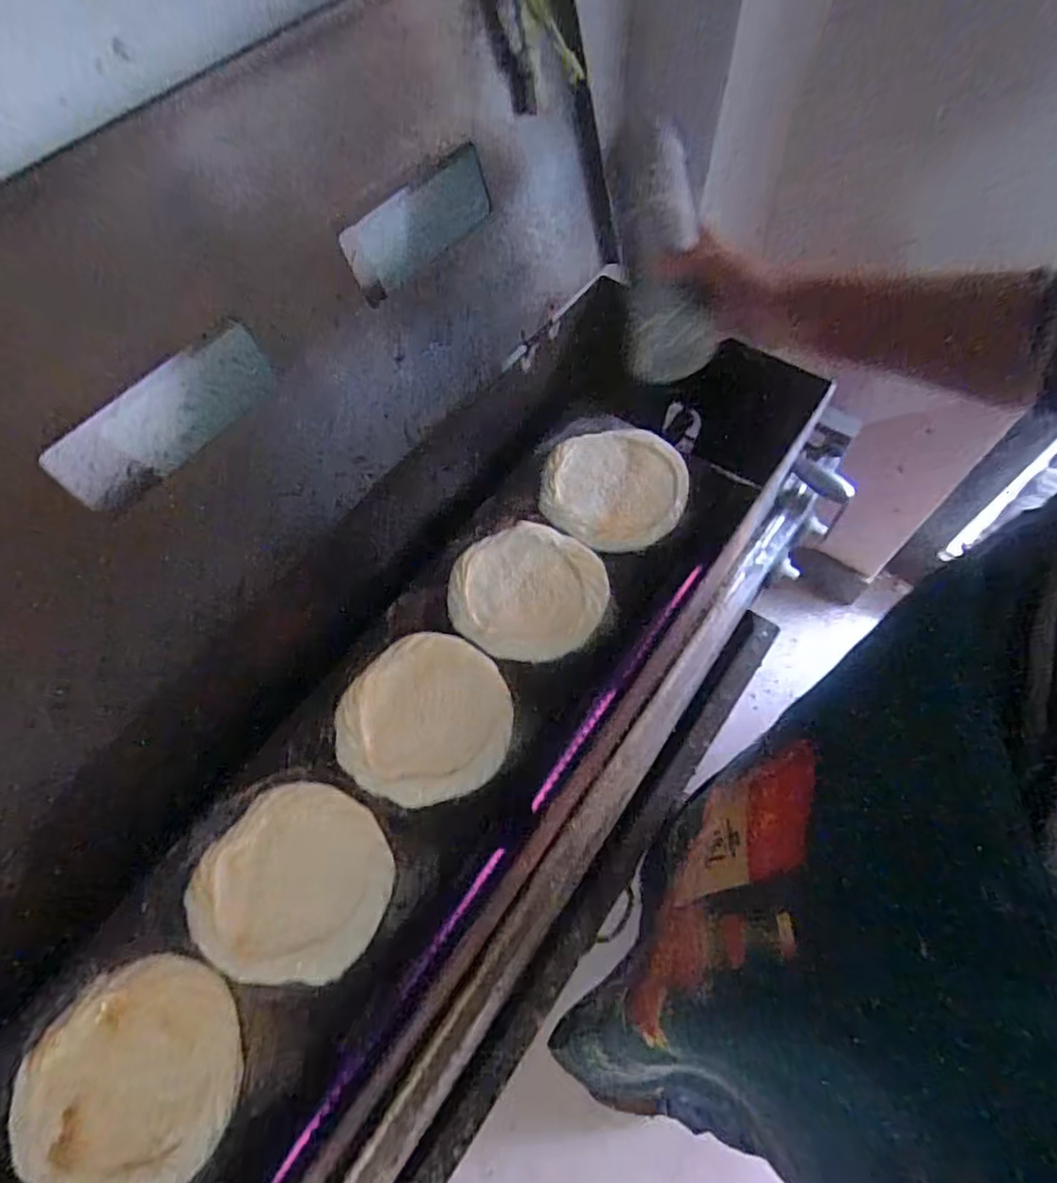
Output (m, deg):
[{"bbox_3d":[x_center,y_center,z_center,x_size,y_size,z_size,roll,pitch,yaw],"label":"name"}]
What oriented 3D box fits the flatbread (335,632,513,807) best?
[{"bbox_3d":[-0.085,0.104,0.541,0.135,0.014,0.140,-1,62,1],"label":"flatbread"}]

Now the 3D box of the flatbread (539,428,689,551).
[{"bbox_3d":[0.089,-0.107,0.651,0.149,0.013,0.136,-1,62,1],"label":"flatbread"}]

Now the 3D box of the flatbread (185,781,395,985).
[{"bbox_3d":[-0.174,0.219,0.481,0.130,0.013,0.137,-1,62,1],"label":"flatbread"}]

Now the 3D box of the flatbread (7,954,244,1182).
[{"bbox_3d":[-0.265,0.326,0.430,0.134,0.016,0.134,-1,62,1],"label":"flatbread"}]

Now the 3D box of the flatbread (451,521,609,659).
[{"bbox_3d":[-0.001,-0.001,0.597,0.137,0.010,0.135,-1,62,1],"label":"flatbread"}]

